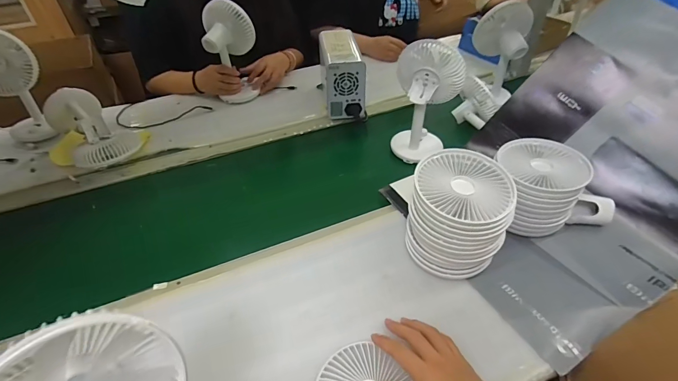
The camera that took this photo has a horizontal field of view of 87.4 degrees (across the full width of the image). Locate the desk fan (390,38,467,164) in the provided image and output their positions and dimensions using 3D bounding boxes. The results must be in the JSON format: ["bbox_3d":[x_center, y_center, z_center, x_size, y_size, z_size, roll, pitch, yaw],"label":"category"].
[{"bbox_3d":[0.174,-0.173,0.707,0.124,0.232,0.085,9,43,14],"label":"desk fan"}]

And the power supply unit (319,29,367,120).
[{"bbox_3d":[0.008,-0.285,0.878,0.087,0.149,0.176,-7,42,-3],"label":"power supply unit"}]

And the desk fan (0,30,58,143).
[{"bbox_3d":[-0.713,-0.223,0.782,0.091,0.237,0.122,28,51,31],"label":"desk fan"}]

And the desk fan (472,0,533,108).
[{"bbox_3d":[0.381,-0.329,0.863,0.119,0.225,0.090,12,44,17],"label":"desk fan"}]

